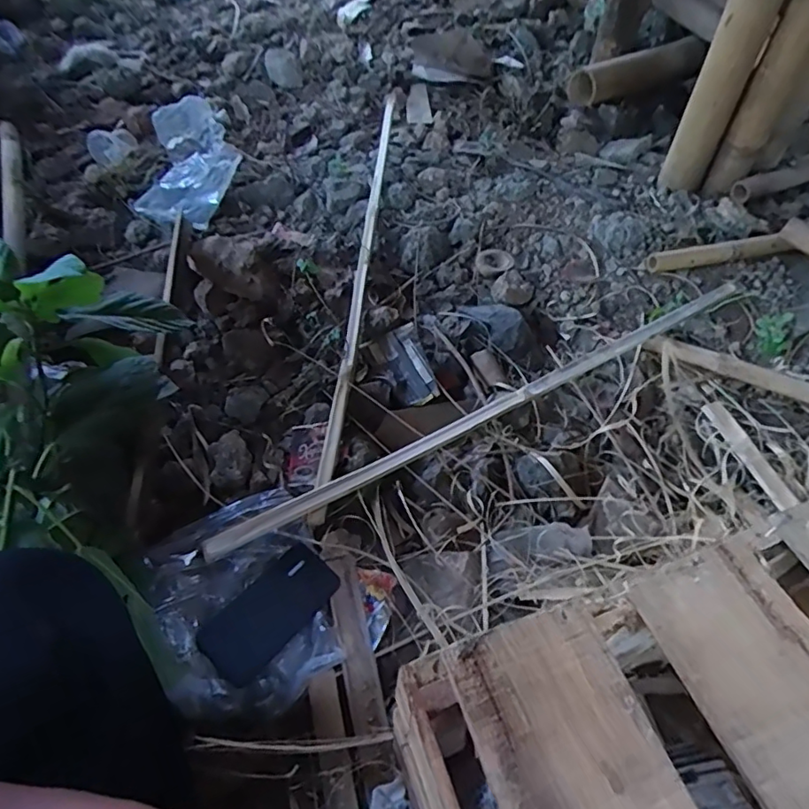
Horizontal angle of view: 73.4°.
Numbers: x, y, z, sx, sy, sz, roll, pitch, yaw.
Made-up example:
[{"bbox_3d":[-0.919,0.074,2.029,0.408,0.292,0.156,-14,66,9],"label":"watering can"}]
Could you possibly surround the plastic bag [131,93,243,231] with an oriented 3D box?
[{"bbox_3d":[-0.437,-0.510,1.126,0.177,0.064,0.429,-6,56,-4],"label":"plastic bag"}]

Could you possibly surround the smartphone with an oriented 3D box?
[{"bbox_3d":[-0.153,0.239,0.630,0.076,0.008,0.158,45,61,8],"label":"smartphone"}]

